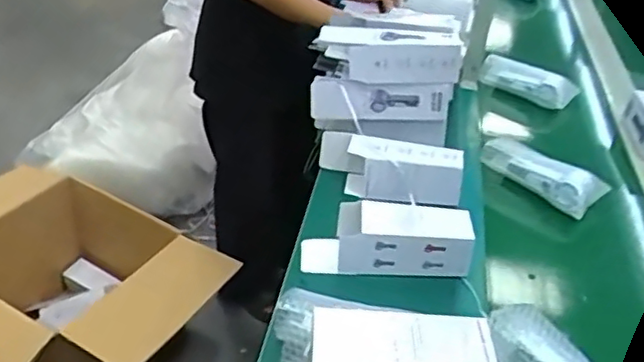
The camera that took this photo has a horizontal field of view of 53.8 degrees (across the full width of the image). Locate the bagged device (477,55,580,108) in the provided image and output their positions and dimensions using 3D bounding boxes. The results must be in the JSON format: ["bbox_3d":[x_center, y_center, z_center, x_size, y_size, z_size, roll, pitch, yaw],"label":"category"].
[{"bbox_3d":[0.472,-0.229,1.462,0.215,0.070,0.053,20,38,19],"label":"bagged device"}]

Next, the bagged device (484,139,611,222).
[{"bbox_3d":[0.388,-0.019,1.156,0.077,0.052,0.234,-26,46,-37],"label":"bagged device"}]

